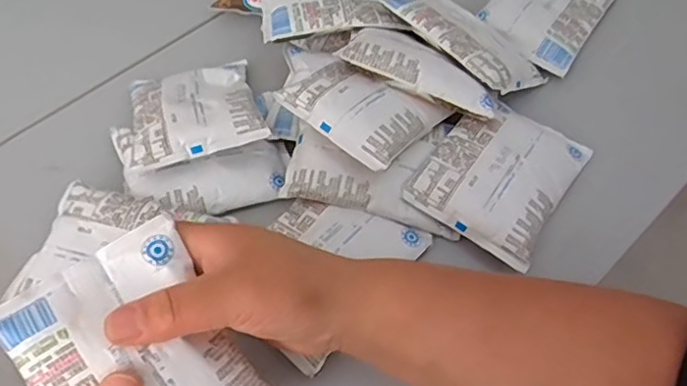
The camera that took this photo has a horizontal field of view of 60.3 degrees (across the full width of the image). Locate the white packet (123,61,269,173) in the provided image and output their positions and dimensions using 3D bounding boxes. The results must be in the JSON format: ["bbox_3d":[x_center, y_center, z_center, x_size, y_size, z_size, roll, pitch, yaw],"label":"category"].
[{"bbox_3d":[-0.116,-0.065,0.456,0.096,0.025,0.118,-15,46,-10],"label":"white packet"}]

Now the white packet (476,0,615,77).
[{"bbox_3d":[0.180,-0.164,0.530,0.090,0.018,0.111,30,63,19],"label":"white packet"}]

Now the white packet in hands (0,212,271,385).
[{"bbox_3d":[-0.095,0.087,0.287,0.090,0.019,0.127,-34,90,-21],"label":"white packet in hands"}]

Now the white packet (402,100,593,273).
[{"bbox_3d":[0.115,-0.017,0.432,0.093,0.021,0.121,29,63,19],"label":"white packet"}]

